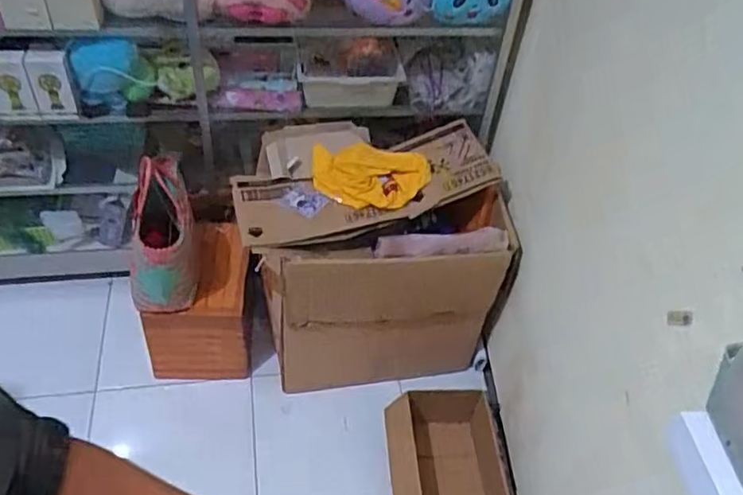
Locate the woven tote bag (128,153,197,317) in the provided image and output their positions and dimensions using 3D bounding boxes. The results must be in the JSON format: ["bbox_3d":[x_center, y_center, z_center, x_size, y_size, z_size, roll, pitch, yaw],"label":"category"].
[{"bbox_3d":[-0.494,-0.040,1.492,0.146,0.320,0.362,-6,47,-13],"label":"woven tote bag"}]

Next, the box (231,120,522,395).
[{"bbox_3d":[-0.009,0.030,1.666,0.646,0.531,0.411,-1,46,-8],"label":"box"}]

